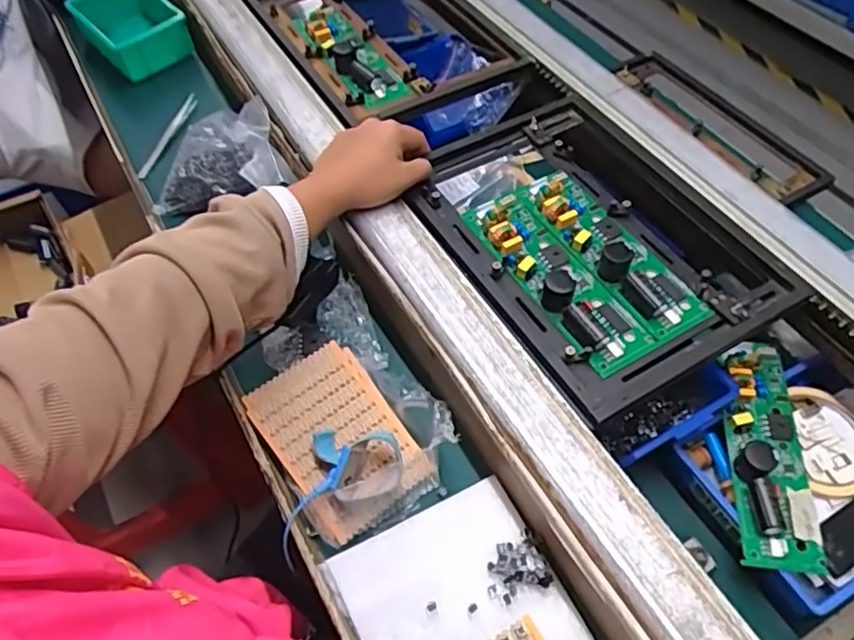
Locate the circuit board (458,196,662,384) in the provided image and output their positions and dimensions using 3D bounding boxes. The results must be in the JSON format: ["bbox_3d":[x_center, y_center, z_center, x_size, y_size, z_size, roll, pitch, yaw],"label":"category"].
[{"bbox_3d":[0.101,-0.040,0.504,0.057,0.027,0.181,-25,58,-16],"label":"circuit board"}]

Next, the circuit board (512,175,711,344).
[{"bbox_3d":[0.148,-0.062,0.523,0.054,0.035,0.182,-26,58,-17],"label":"circuit board"}]

